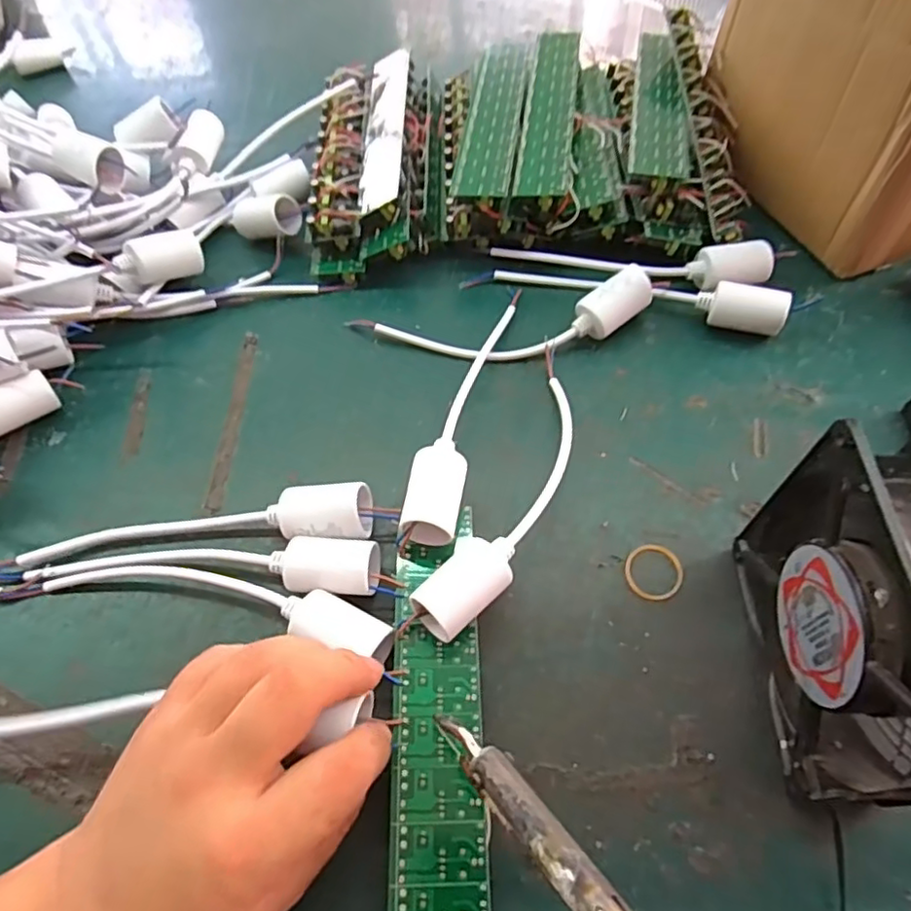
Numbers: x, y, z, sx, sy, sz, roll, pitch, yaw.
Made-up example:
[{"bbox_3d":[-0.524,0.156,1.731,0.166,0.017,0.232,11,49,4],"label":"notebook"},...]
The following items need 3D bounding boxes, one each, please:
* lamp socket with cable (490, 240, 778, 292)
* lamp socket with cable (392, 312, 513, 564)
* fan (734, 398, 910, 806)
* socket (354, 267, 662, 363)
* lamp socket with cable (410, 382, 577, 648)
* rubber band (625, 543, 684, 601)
[{"bbox_3d":[0.118,-0.129,0.423,0.184,0.026,0.034,5,58,5],"label":"lamp socket with cable"},{"bbox_3d":[0.004,-0.025,0.356,0.027,0.037,0.180,10,58,8],"label":"lamp socket with cable"},{"bbox_3d":[0.159,0.065,0.242,0.040,0.121,0.121,0,58,2],"label":"fan"},{"bbox_3d":[0.036,-0.088,0.394,0.205,0.036,0.052,-5,58,-2],"label":"socket"},{"bbox_3d":[0.033,0.018,0.324,0.035,0.042,0.170,22,61,15],"label":"lamp socket with cable"},{"bbox_3d":[0.103,0.060,0.318,0.029,0.004,0.031,-1,58,1],"label":"rubber band"}]

